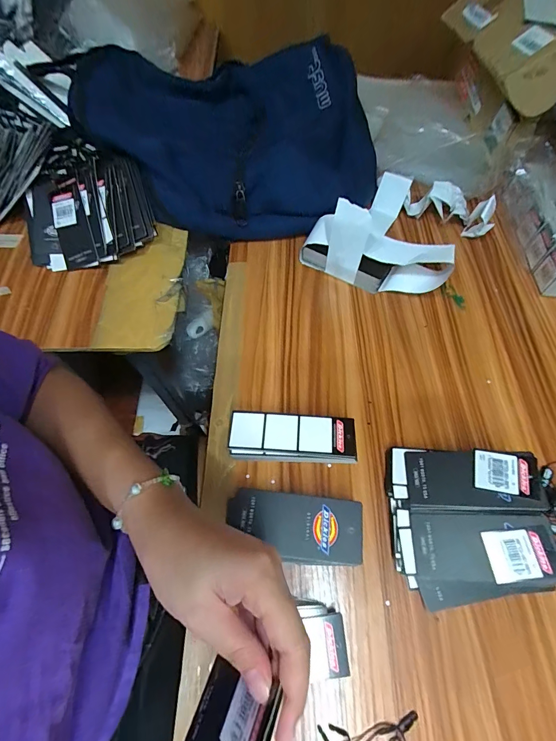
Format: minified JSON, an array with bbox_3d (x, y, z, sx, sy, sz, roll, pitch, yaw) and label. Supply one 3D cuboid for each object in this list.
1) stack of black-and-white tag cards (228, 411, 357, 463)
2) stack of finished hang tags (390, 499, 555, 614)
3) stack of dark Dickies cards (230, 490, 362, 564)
[{"bbox_3d":[0.014,0.066,0.345,0.119,0.032,0.041,2,61,1],"label":"stack of black-and-white tag cards"},{"bbox_3d":[0.162,0.156,0.292,0.121,0.036,0.075,5,61,3],"label":"stack of finished hang tags"},{"bbox_3d":[0.015,0.137,0.306,0.112,0.030,0.051,5,61,3],"label":"stack of dark Dickies cards"}]

